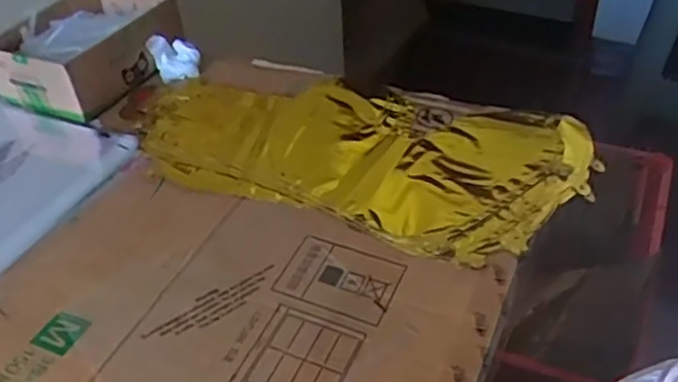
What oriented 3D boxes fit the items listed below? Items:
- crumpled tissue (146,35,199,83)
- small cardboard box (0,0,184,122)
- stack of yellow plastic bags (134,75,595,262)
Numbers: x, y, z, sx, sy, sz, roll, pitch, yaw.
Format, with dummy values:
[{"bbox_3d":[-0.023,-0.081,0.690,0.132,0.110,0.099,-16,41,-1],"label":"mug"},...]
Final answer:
[{"bbox_3d":[-0.187,-0.155,0.785,0.055,0.035,0.045,-13,42,-11],"label":"crumpled tissue"},{"bbox_3d":[-0.282,-0.165,0.785,0.141,0.064,0.190,17,44,22],"label":"small cardboard box"},{"bbox_3d":[0.012,-0.040,0.685,0.449,0.037,0.241,13,44,18],"label":"stack of yellow plastic bags"}]

